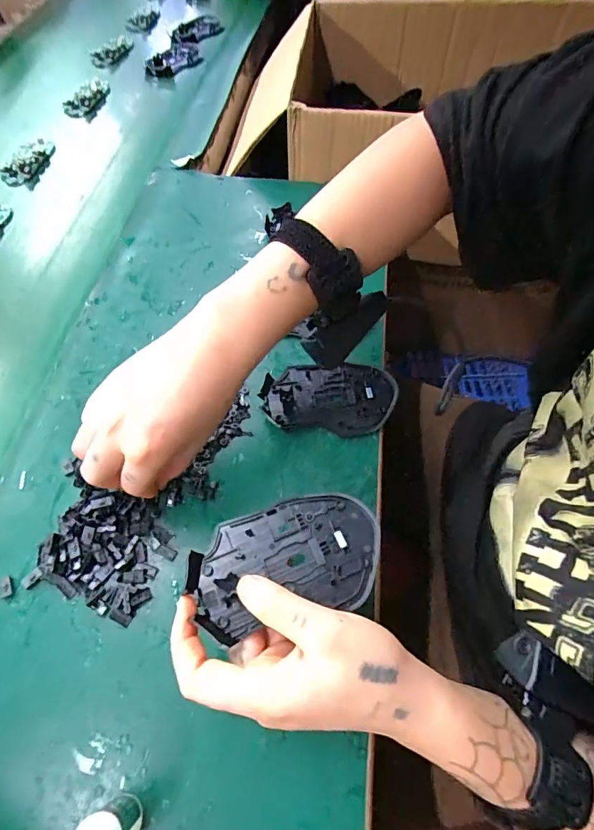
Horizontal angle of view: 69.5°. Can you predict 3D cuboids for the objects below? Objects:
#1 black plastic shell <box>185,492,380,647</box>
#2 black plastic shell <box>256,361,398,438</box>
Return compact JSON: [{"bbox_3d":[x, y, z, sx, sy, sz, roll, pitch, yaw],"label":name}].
[{"bbox_3d":[-0.005,0.087,0.259,0.113,0.008,0.068,-14,60,-7],"label":"black plastic shell"},{"bbox_3d":[0.028,-0.016,0.372,0.112,0.013,0.067,5,60,4],"label":"black plastic shell"}]

